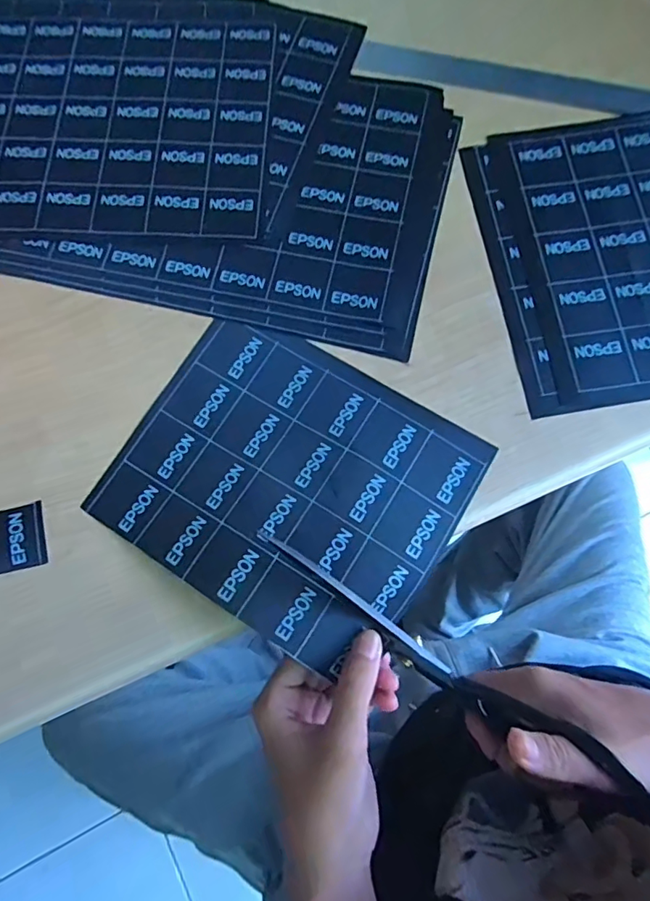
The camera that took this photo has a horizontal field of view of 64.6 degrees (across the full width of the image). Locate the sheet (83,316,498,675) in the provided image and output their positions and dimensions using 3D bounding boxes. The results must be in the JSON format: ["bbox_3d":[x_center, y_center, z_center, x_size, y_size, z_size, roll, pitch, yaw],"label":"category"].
[{"bbox_3d":[-0.022,0.015,0.320,0.202,0.019,0.169,31,78,9],"label":"sheet"}]

